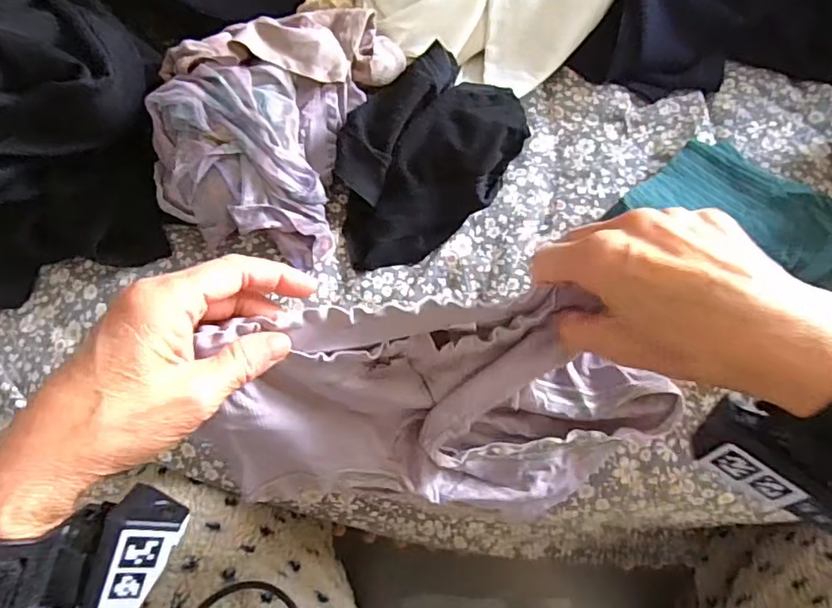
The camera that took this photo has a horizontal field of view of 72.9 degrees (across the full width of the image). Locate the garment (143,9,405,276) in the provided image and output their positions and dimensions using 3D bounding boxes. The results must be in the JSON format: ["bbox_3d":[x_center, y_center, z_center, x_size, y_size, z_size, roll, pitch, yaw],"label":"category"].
[{"bbox_3d":[-0.115,-0.153,0.437,0.152,0.093,0.199,16,62,13],"label":"garment"}]

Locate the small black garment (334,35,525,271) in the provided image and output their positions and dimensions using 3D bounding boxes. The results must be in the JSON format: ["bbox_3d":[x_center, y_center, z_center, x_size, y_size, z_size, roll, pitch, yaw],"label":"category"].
[{"bbox_3d":[0.005,-0.115,0.442,0.172,0.063,0.114,-38,64,-17],"label":"small black garment"}]

